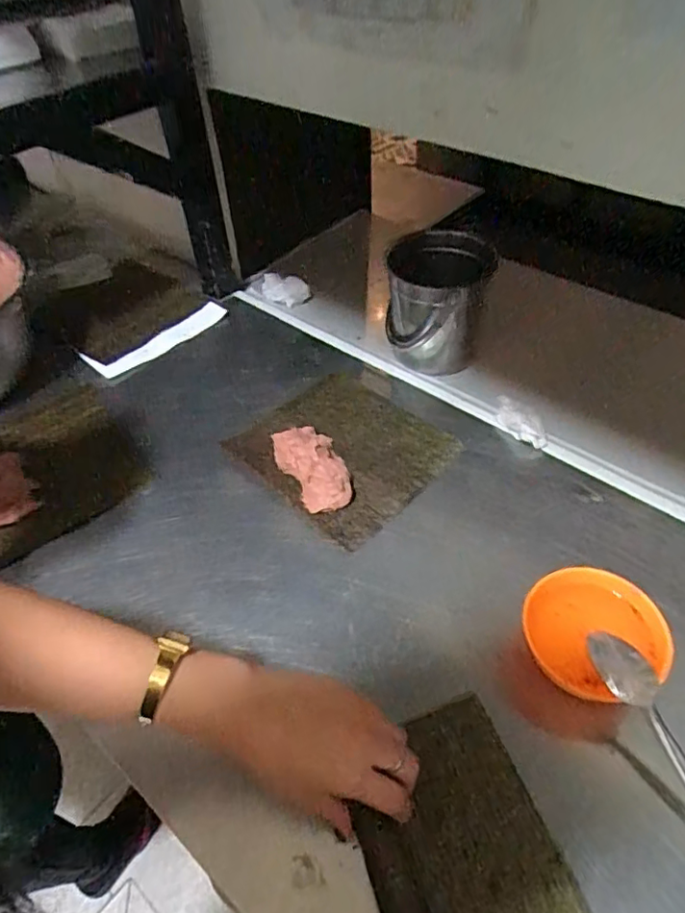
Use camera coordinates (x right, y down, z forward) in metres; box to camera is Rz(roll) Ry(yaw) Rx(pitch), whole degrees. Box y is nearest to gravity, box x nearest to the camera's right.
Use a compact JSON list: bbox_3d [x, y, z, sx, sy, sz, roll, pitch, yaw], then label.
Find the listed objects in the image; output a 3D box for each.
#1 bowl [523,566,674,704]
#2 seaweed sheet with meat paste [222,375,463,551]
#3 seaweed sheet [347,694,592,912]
[{"bbox_3d":[0.200,0.142,0.462,0.099,0.047,0.095,-1,49,2],"label":"bowl"},{"bbox_3d":[0.003,-0.020,0.626,0.186,0.032,0.197,-38,57,-26],"label":"seaweed sheet with meat paste"},{"bbox_3d":[0.084,0.275,0.376,0.120,0.012,0.197,-17,50,-11],"label":"seaweed sheet"}]

